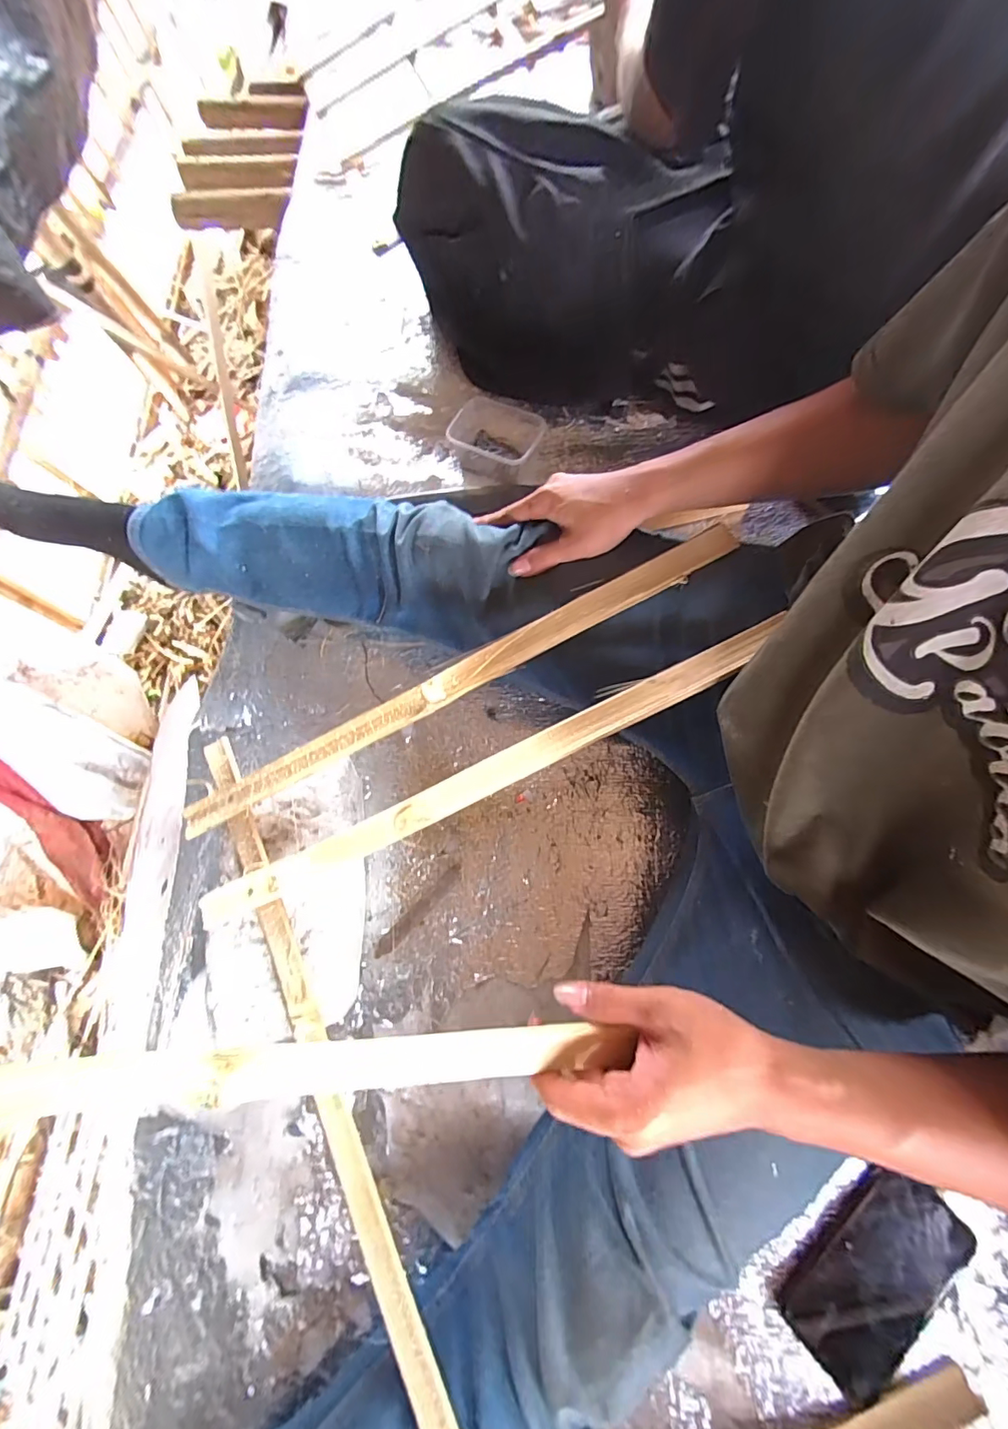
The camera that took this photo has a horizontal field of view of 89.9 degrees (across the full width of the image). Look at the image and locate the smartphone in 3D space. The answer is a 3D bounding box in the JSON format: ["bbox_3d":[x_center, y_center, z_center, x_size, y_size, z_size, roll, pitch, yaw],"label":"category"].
[{"bbox_3d":[0.305,0.454,0.409,0.155,0.017,0.084,-41,72,-12],"label":"smartphone"}]

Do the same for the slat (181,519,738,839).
[{"bbox_3d":[-0.045,-0.028,0.429,0.512,0.008,0.029,-27,84,3],"label":"slat"}]

